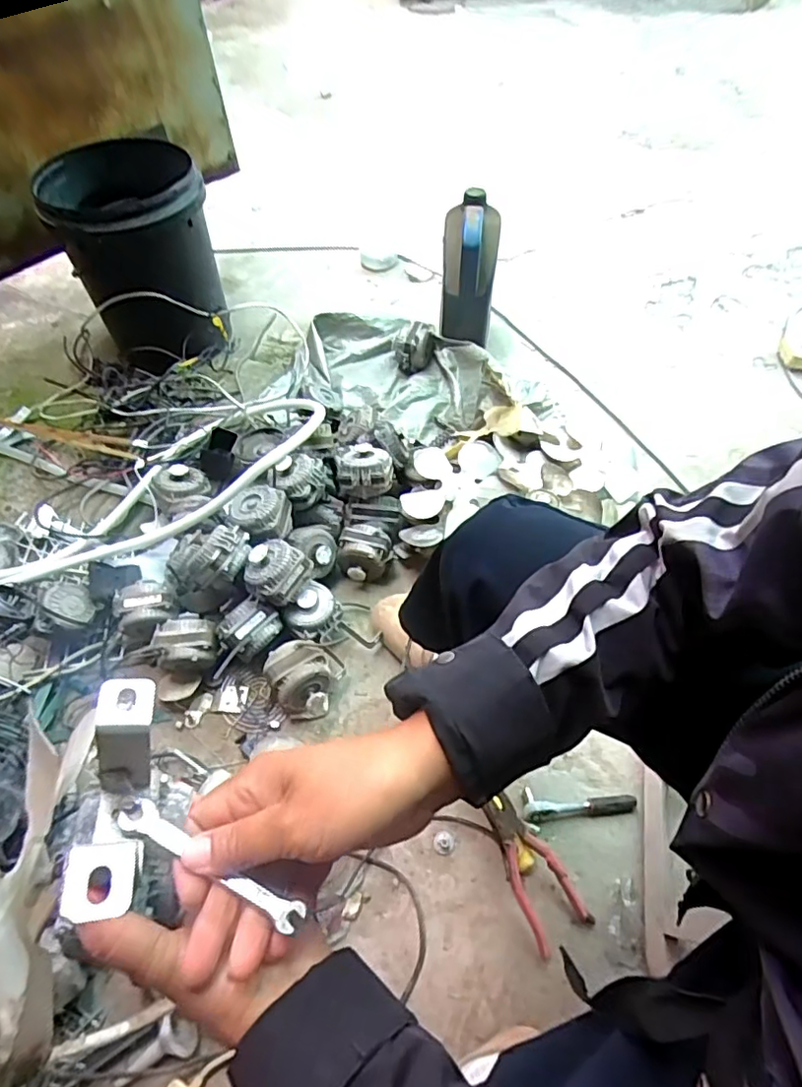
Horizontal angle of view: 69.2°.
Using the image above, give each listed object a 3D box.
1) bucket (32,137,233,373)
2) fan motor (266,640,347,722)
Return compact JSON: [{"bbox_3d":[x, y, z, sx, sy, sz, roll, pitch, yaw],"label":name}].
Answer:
[{"bbox_3d":[-0.522,-0.586,1.228,0.294,0.337,0.303,-23,59,-13],"label":"bucket"},{"bbox_3d":[-0.135,0.192,0.840,0.101,0.094,0.093,-27,60,-16],"label":"fan motor"}]

